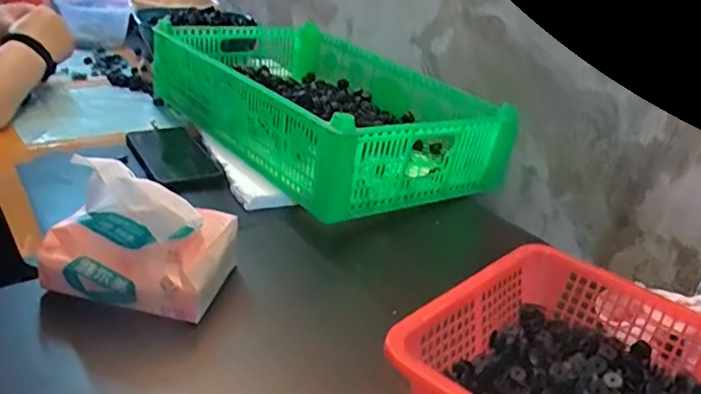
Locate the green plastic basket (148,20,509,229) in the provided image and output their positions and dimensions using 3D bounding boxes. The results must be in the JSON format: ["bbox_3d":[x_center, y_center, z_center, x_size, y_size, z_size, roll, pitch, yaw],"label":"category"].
[{"bbox_3d":[-0.052,-0.138,0.833,0.306,0.120,0.494,-16,35,-39],"label":"green plastic basket"}]

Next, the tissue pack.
[{"bbox_3d":[-0.172,0.028,0.485,0.136,0.100,0.089,10,26,5],"label":"tissue pack"}]

